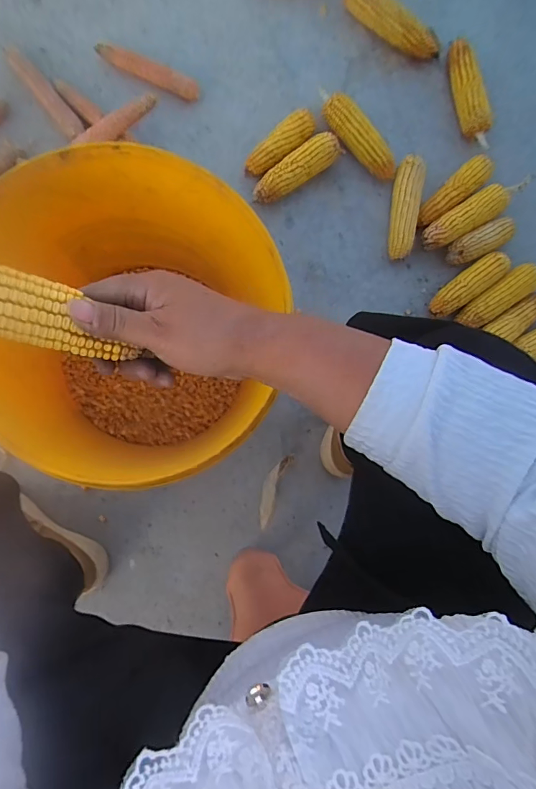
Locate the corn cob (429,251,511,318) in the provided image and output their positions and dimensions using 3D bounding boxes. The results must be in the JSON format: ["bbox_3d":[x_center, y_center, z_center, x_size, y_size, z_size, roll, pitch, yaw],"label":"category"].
[{"bbox_3d":[0.347,-0.191,0.760,0.155,0.039,0.046,-38,94,-8],"label":"corn cob"}]

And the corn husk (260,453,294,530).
[{"bbox_3d":[0.008,0.154,0.715,0.028,0.010,0.122,23,85,-8],"label":"corn husk"}]

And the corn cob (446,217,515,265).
[{"bbox_3d":[0.370,-0.266,0.768,0.123,0.035,0.046,-28,93,-9],"label":"corn cob"}]

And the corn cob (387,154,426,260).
[{"bbox_3d":[0.241,-0.323,0.772,0.048,0.052,0.174,5,87,-9],"label":"corn cob"}]

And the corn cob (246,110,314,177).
[{"bbox_3d":[0.020,-0.423,0.748,0.136,0.050,0.053,-45,95,-8],"label":"corn cob"}]

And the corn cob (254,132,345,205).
[{"bbox_3d":[0.053,-0.385,0.746,0.188,0.054,0.049,-39,94,-8],"label":"corn cob"}]

